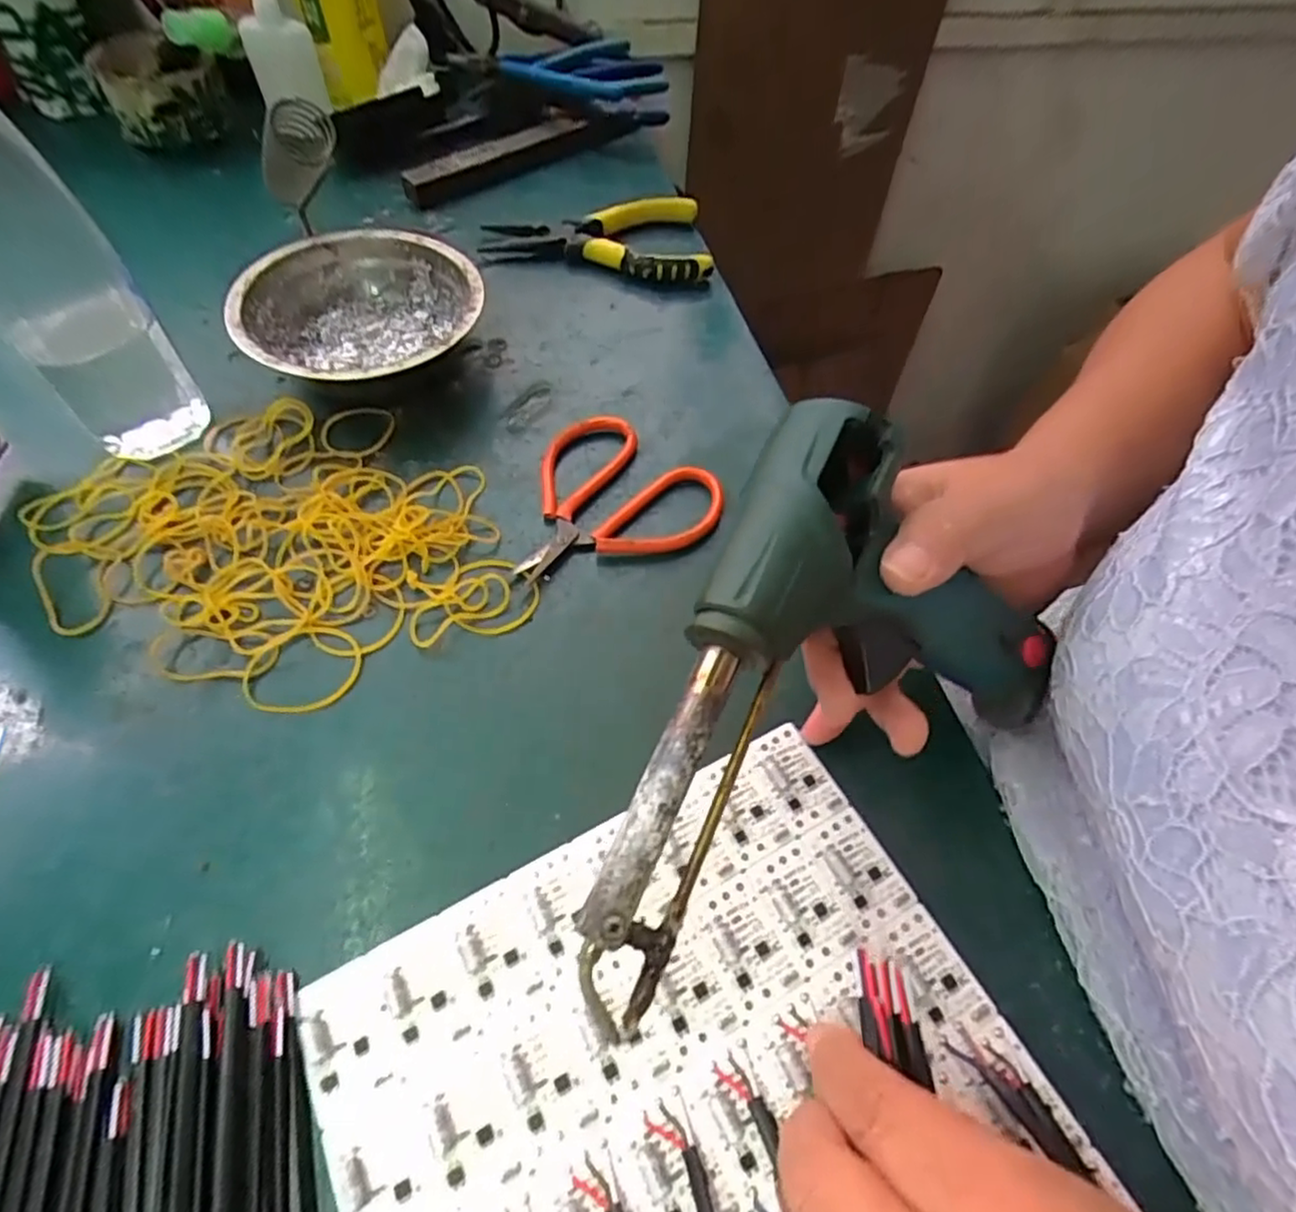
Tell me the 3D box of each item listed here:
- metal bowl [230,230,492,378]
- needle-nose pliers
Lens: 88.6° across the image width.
[{"bbox_3d":[-0.156,-0.155,0.371,0.123,0.045,0.123,-15,59,-14],"label":"metal bowl"},{"bbox_3d":[-0.033,-0.237,0.436,0.142,0.029,0.064,-6,58,-9],"label":"needle-nose pliers"}]

